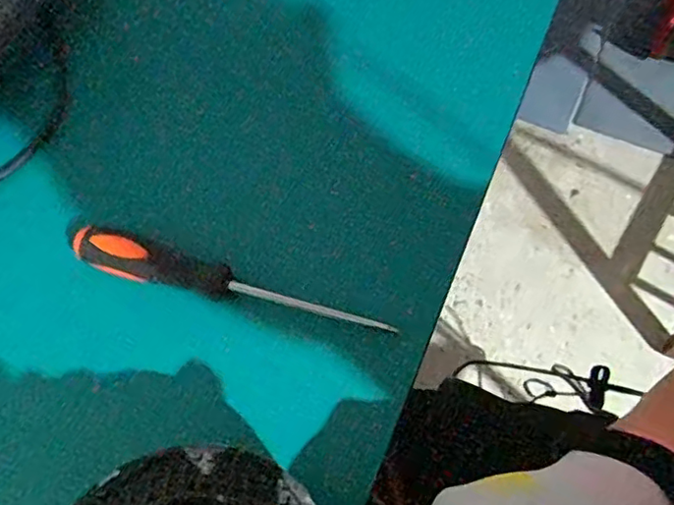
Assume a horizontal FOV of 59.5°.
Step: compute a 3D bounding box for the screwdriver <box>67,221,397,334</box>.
[{"bbox_3d":[-0.065,0.020,0.330,0.187,0.018,0.026,18,69,10],"label":"screwdriver"}]

